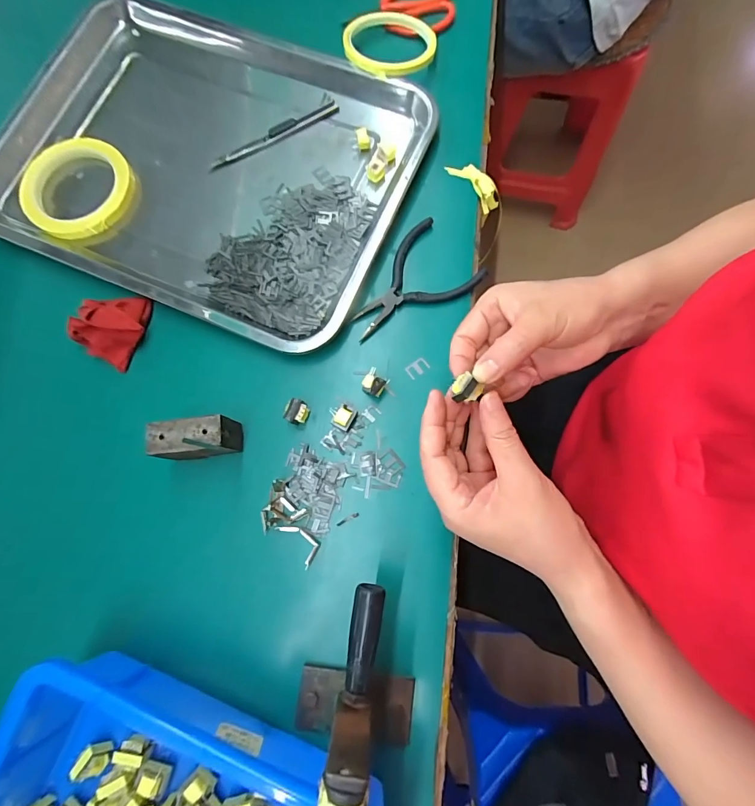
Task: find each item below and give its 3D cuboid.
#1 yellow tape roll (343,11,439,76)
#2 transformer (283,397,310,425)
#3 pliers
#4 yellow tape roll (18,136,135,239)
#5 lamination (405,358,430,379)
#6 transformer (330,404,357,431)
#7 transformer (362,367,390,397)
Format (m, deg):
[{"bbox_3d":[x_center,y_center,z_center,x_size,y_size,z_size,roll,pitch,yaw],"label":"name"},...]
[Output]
[{"bbox_3d":[0.013,-0.359,0.391,0.091,0.010,0.090,-20,72,-9],"label":"yellow tape roll"},{"bbox_3d":[-0.067,0.008,0.324,0.018,0.013,0.019,26,78,8],"label":"transformer"},{"bbox_3d":[0.027,-0.101,0.344,0.118,0.008,0.075,-41,79,-8],"label":"pliers"},{"bbox_3d":[-0.287,-0.206,0.375,0.099,0.017,0.096,0,76,2],"label":"yellow tape roll"},{"bbox_3d":[0.034,-0.030,0.334,0.019,0.004,0.013,-36,79,-2],"label":"lamination"},{"bbox_3d":[-0.026,0.013,0.321,0.014,0.015,0.019,30,79,8],"label":"transformer"},{"bbox_3d":[-0.002,-0.015,0.324,0.018,0.019,0.018,37,80,10],"label":"transformer"}]

